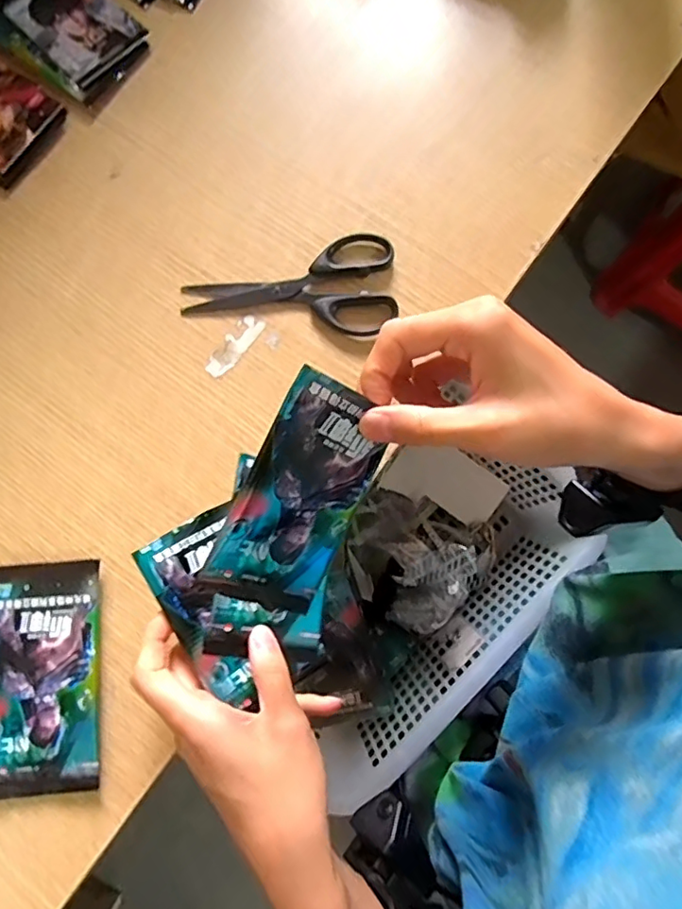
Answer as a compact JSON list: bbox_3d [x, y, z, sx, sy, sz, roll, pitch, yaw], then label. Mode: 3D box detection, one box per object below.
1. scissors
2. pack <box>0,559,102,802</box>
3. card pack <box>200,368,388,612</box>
[{"bbox_3d":[-0.036,-0.125,0.395,0.150,0.013,0.069,5,80,2],"label":"scissors"},{"bbox_3d":[-0.192,0.142,0.355,0.078,0.012,0.141,-5,80,0],"label":"pack"},{"bbox_3d":[-0.017,0.021,0.279,0.070,0.007,0.113,26,96,-38],"label":"card pack"}]

